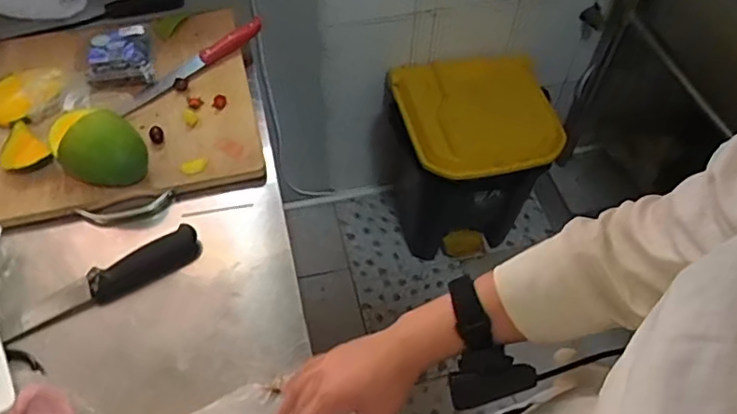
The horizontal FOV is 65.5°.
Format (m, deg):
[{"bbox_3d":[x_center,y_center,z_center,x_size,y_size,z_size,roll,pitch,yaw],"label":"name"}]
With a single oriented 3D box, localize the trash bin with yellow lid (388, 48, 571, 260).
[{"bbox_3d":[0.249,-0.101,1.463,0.372,0.512,0.329,-11,56,-9],"label":"trash bin with yellow lid"}]

